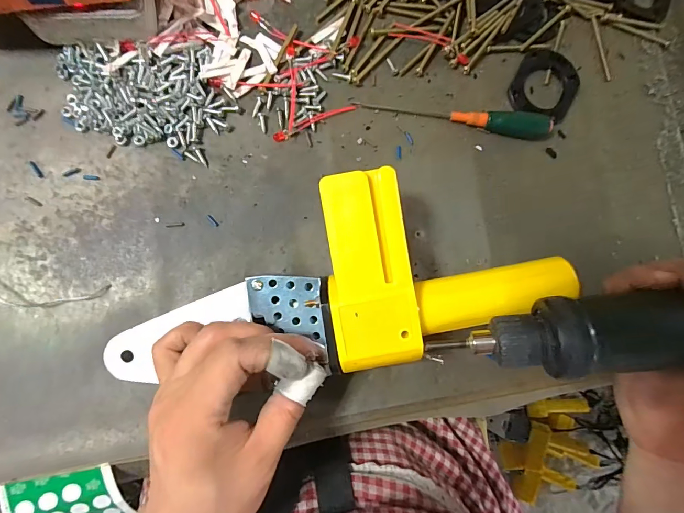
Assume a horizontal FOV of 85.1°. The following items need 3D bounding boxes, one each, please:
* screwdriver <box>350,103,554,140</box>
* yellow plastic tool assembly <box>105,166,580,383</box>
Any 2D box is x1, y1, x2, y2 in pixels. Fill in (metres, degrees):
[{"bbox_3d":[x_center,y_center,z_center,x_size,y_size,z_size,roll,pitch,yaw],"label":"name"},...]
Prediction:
[{"bbox_3d":[0.085,-0.102,0.275,0.146,0.016,0.016,4,84,-7],"label":"screwdriver"},{"bbox_3d":[-0.011,0.013,0.216,0.276,0.035,0.104,-9,85,6],"label":"yellow plastic tool assembly"}]

